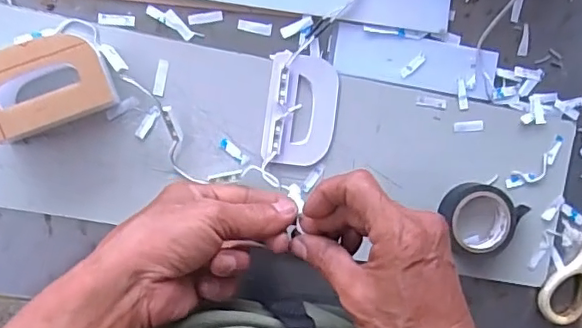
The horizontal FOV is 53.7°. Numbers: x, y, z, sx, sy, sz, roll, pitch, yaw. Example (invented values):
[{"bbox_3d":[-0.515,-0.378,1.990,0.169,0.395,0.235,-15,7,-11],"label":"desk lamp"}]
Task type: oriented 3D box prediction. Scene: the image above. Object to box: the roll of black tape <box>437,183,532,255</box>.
[{"bbox_3d":[0.147,0.044,0.449,0.061,0.017,0.056,0,93,-9],"label":"roll of black tape"}]

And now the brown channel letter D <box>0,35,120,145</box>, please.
[{"bbox_3d":[-0.161,-0.047,0.381,0.084,0.045,0.059,-21,98,-6],"label":"brown channel letter D"}]

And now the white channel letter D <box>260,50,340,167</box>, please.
[{"bbox_3d":[0.008,-0.040,0.430,0.052,0.010,0.081,6,92,-10],"label":"white channel letter D"}]

